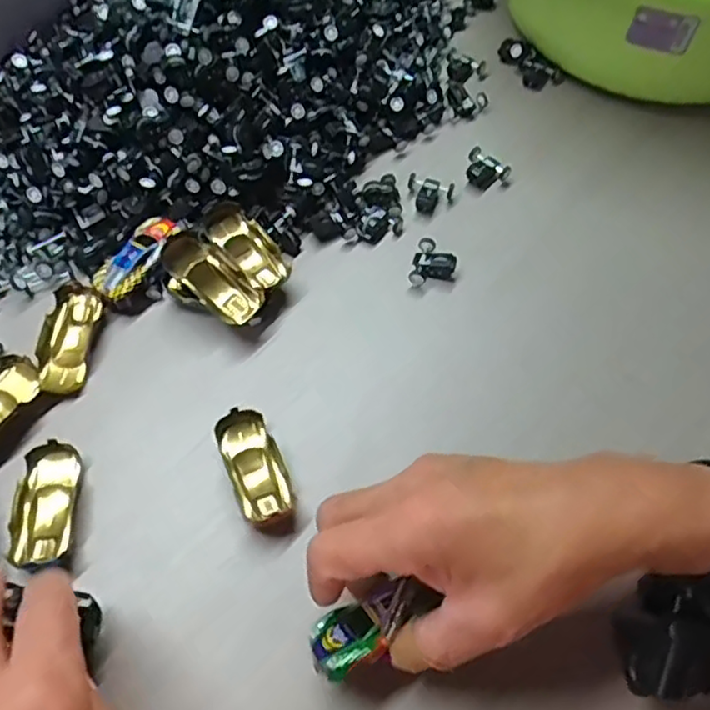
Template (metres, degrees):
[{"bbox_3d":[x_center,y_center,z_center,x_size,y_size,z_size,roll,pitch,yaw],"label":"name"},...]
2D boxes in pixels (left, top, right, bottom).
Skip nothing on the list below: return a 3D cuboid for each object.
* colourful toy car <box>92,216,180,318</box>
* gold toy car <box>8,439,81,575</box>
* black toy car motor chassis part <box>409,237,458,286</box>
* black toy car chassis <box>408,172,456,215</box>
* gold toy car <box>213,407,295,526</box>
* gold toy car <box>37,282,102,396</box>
[{"bbox_3d":[-0.130,-0.055,0.409,0.031,0.021,0.064,24,60,11],"label":"colourful toy car"},{"bbox_3d":[-0.155,0.075,0.332,0.028,0.014,0.063,-3,59,-5],"label":"gold toy car"},{"bbox_3d":[0.051,-0.057,0.426,0.028,0.014,0.034,18,59,8],"label":"black toy car motor chassis part"},{"bbox_3d":[0.053,-0.112,0.460,0.032,0.010,0.026,12,59,4],"label":"black toy car chassis"},{"bbox_3d":[-0.052,0.059,0.348,0.028,0.015,0.062,-20,62,-15],"label":"gold toy car"},{"bbox_3d":[-0.167,-0.010,0.387,0.029,0.013,0.067,4,58,-1],"label":"gold toy car"}]

